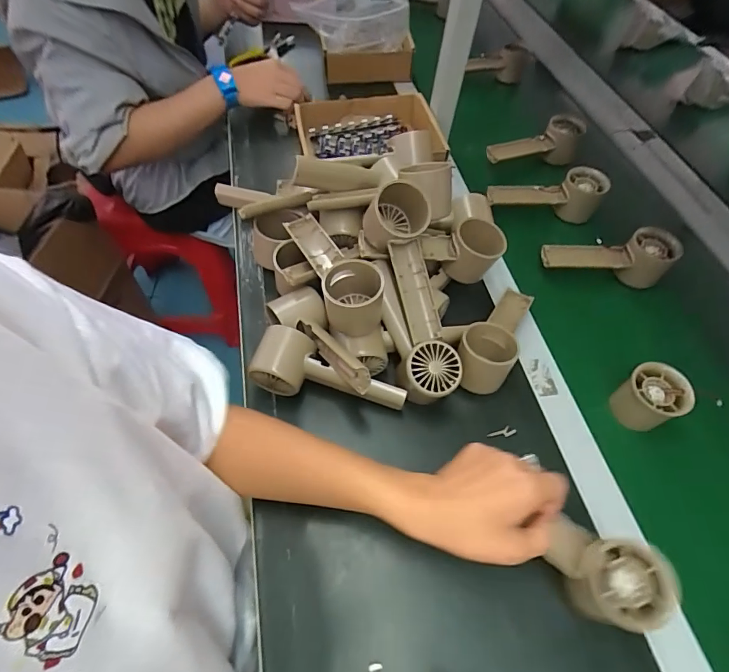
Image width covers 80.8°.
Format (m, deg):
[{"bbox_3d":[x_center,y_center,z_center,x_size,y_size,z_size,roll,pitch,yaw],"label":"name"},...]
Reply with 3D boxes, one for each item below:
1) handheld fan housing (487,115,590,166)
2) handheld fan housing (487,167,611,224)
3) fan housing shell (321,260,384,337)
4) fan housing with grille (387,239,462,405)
[{"bbox_3d":[0.270,-0.298,0.669,0.160,0.050,0.056,-15,58,-10],"label":"handheld fan housing"},{"bbox_3d":[0.254,-0.194,0.609,0.158,0.059,0.053,-7,57,-5],"label":"handheld fan housing"},{"bbox_3d":[-0.011,-0.035,0.420,0.058,0.056,0.053,3,57,1],"label":"fan housing shell"},{"bbox_3d":[0.056,-0.014,0.438,0.054,0.054,0.161,-8,81,-4],"label":"fan housing with grille"}]

